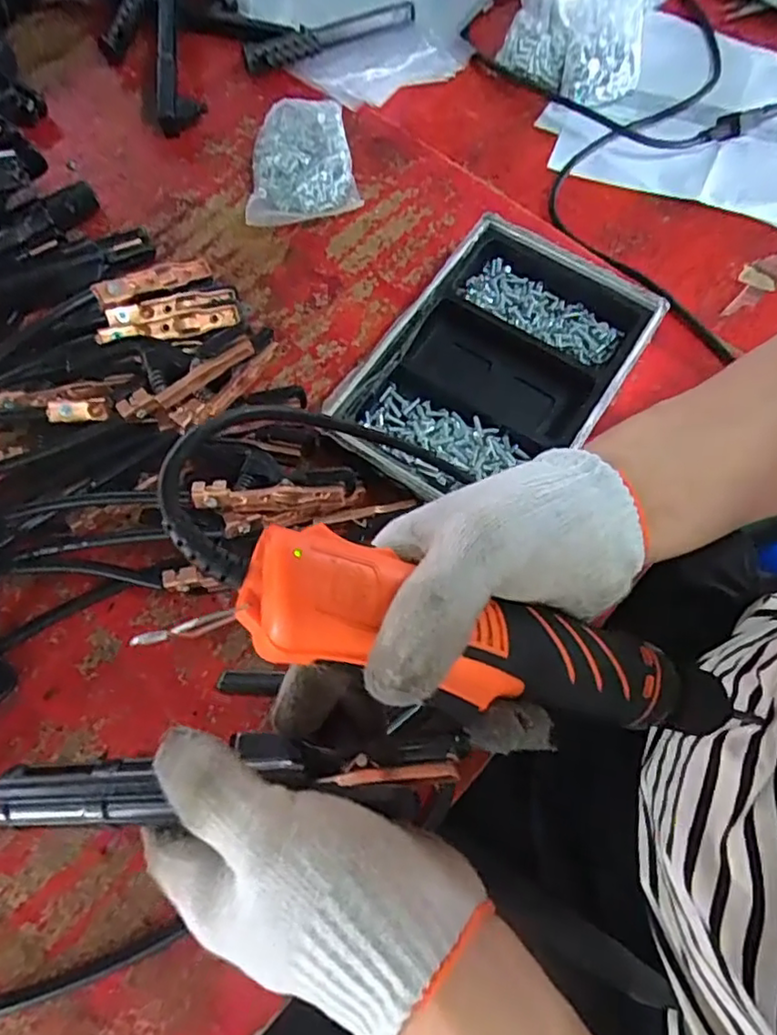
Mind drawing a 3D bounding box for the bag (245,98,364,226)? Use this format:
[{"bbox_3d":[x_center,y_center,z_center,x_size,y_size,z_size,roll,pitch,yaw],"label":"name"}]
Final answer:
[{"bbox_3d":[-0.079,-0.304,0.535,0.097,0.031,0.117,-12,70,-4],"label":"bag"}]

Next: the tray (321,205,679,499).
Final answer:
[{"bbox_3d":[0.073,-0.103,0.451,0.163,0.043,0.230,31,72,11],"label":"tray"}]

